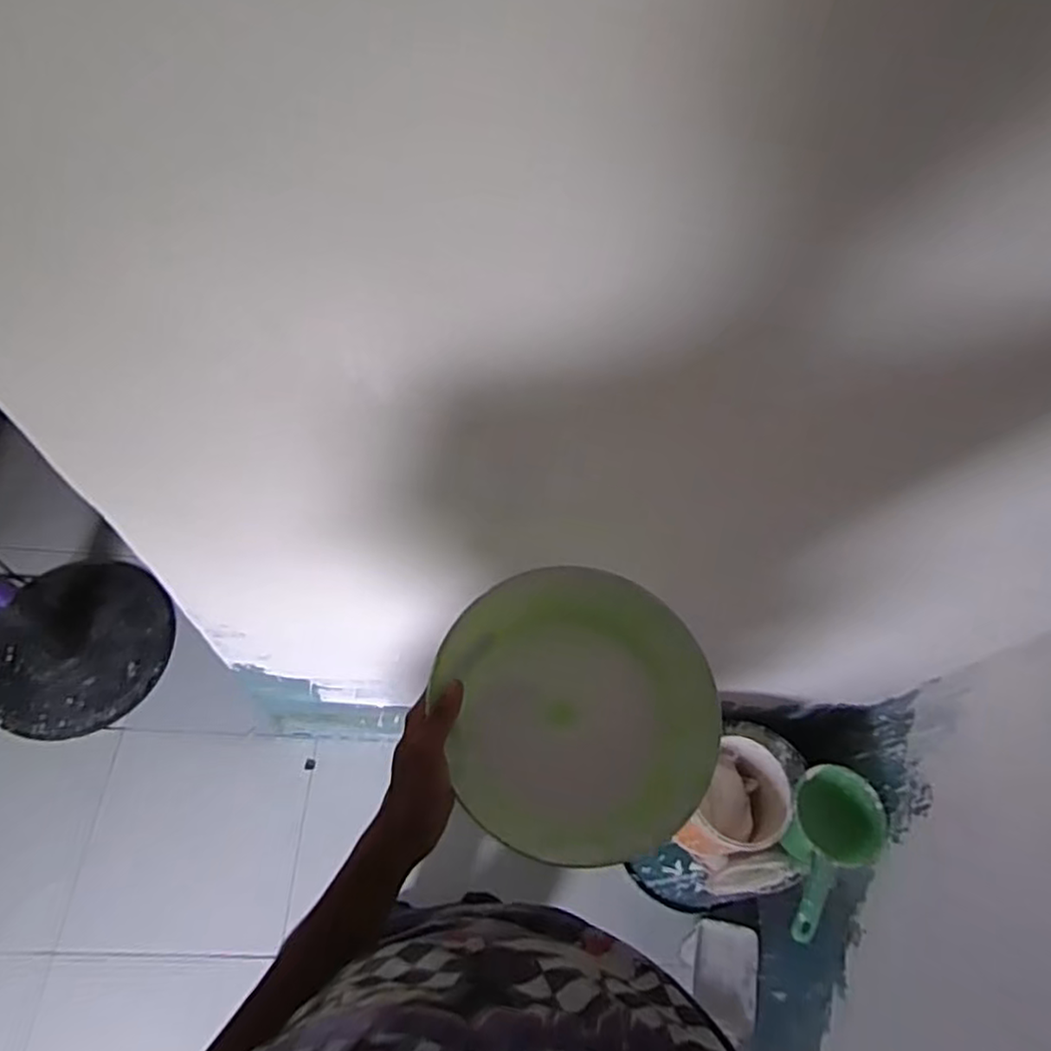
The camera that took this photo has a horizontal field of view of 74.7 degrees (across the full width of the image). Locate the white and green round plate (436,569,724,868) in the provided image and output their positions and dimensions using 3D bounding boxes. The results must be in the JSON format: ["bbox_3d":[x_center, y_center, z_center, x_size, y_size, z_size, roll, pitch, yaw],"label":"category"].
[{"bbox_3d":[0.041,0.138,0.524,0.196,0.037,0.209,2,60,-3],"label":"white and green round plate"}]

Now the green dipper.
[{"bbox_3d":[0.456,0.499,1.048,0.146,0.077,0.260,30,62,13],"label":"green dipper"}]

